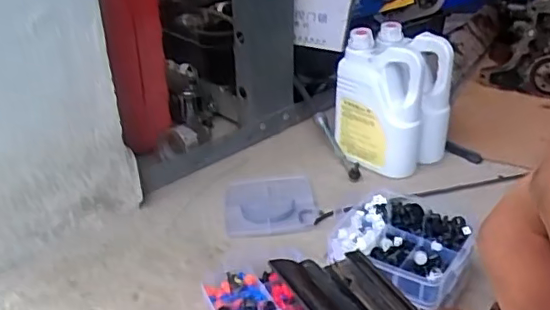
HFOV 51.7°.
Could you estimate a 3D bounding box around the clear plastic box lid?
[{"bbox_3d":[-0.009,0.082,0.973,0.153,0.020,0.163,-5,30,-5],"label":"clear plastic box lid"}]

